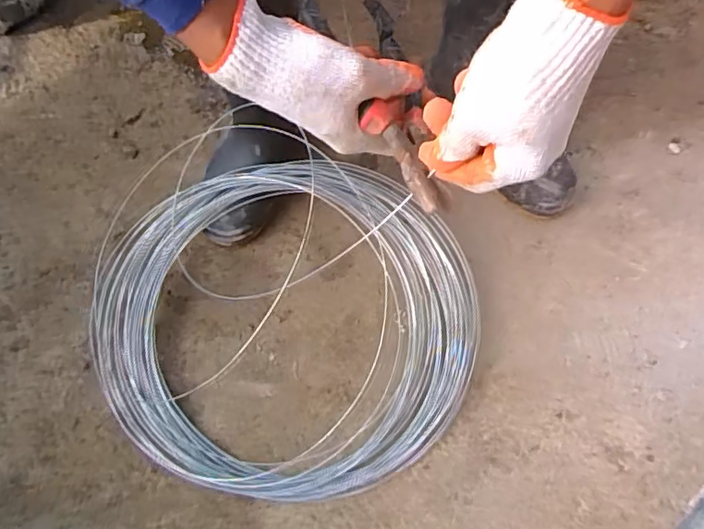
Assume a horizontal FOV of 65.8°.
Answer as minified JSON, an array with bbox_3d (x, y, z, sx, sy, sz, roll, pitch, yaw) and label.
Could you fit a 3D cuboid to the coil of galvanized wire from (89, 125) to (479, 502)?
[{"bbox_3d":[-0.091,0.065,0.683,0.482,0.065,0.425,24,74,7],"label":"coil of galvanized wire"}]

